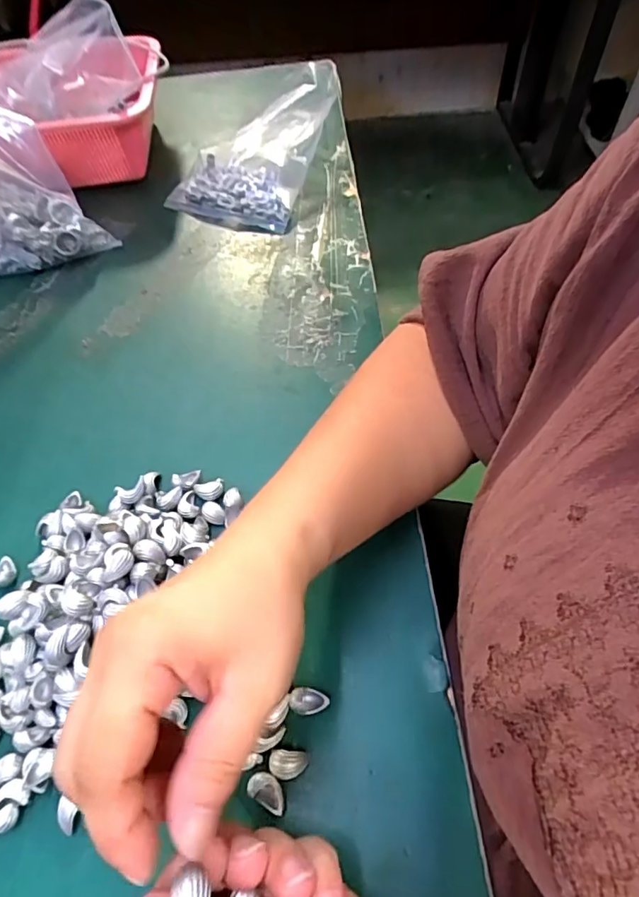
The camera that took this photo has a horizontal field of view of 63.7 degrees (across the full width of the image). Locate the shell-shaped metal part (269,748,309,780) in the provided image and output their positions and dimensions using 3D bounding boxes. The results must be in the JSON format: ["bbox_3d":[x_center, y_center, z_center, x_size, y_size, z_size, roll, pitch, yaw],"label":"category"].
[{"bbox_3d":[-0.015,0.152,0.248,0.018,0.006,0.012,1,54,5],"label":"shell-shaped metal part"}]

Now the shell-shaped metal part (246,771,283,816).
[{"bbox_3d":[-0.024,0.162,0.242,0.019,0.008,0.012,25,60,21],"label":"shell-shaped metal part"}]

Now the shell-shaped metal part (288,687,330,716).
[{"bbox_3d":[-0.005,0.131,0.266,0.021,0.005,0.012,1,54,5],"label":"shell-shaped metal part"}]

